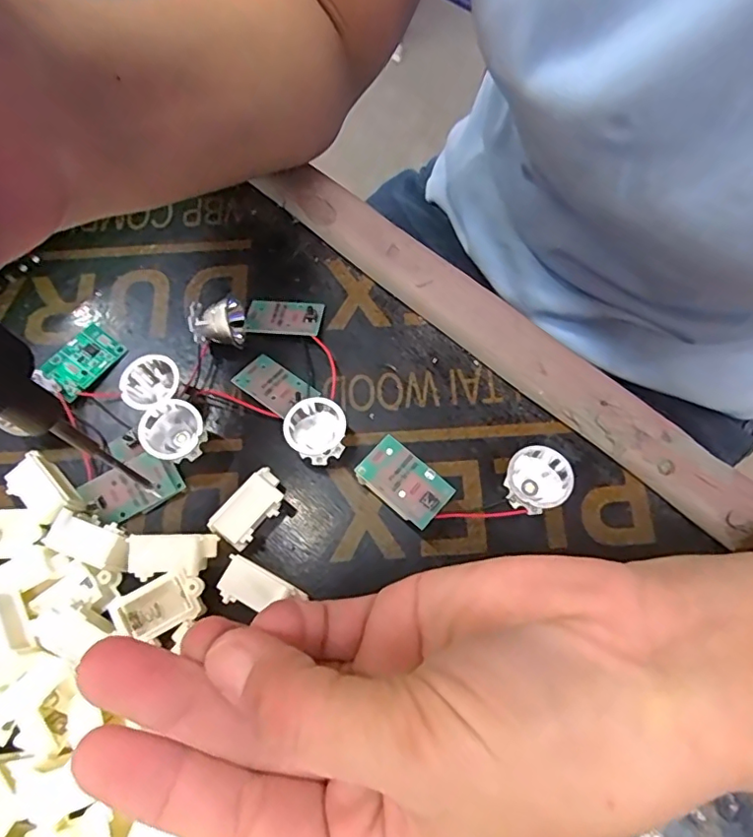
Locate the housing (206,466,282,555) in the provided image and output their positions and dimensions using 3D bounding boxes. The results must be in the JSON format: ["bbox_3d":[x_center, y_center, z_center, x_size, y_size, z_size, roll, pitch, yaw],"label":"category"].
[{"bbox_3d":[-0.045,0.034,0.203,0.017,0.015,0.028,37,74,14],"label":"housing"}]

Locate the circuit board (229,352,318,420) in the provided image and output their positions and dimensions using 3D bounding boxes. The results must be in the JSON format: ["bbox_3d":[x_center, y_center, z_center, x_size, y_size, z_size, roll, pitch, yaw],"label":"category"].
[{"bbox_3d":[-0.042,-0.013,0.225,0.030,0.005,0.019,36,74,14],"label":"circuit board"}]

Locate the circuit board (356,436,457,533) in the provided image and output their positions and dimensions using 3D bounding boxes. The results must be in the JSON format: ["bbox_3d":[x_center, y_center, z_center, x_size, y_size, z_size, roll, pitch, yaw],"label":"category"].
[{"bbox_3d":[0.010,0.023,0.198,0.032,0.004,0.020,37,76,13],"label":"circuit board"}]

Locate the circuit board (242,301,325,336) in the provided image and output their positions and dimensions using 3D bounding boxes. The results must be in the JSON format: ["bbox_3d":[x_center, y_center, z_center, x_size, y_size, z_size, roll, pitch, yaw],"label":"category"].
[{"bbox_3d":[-0.040,-0.044,0.237,0.033,0.006,0.018,6,70,4],"label":"circuit board"}]

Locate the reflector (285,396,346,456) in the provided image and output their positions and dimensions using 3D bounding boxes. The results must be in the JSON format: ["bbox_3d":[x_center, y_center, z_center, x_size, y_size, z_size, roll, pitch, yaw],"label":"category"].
[{"bbox_3d":[-0.023,0.005,0.211,0.022,0.017,0.022,0,69,1],"label":"reflector"}]

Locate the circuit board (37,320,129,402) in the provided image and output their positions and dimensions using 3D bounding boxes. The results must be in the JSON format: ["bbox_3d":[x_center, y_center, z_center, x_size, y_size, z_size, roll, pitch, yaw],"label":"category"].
[{"bbox_3d":[-0.123,-0.024,0.228,0.018,0.004,0.031,42,62,-11],"label":"circuit board"}]

